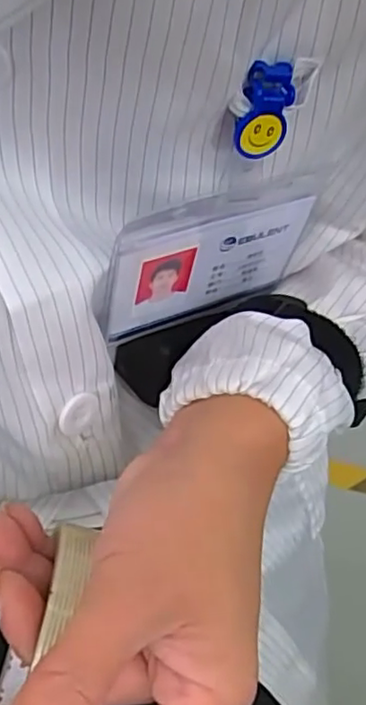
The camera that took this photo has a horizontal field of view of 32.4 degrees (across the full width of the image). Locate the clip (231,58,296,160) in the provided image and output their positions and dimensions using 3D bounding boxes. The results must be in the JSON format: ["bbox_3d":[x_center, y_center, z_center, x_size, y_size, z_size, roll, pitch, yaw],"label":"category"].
[{"bbox_3d":[0.026,-0.081,0.212,0.017,0.030,0.011,-5,41,-17],"label":"clip"}]

